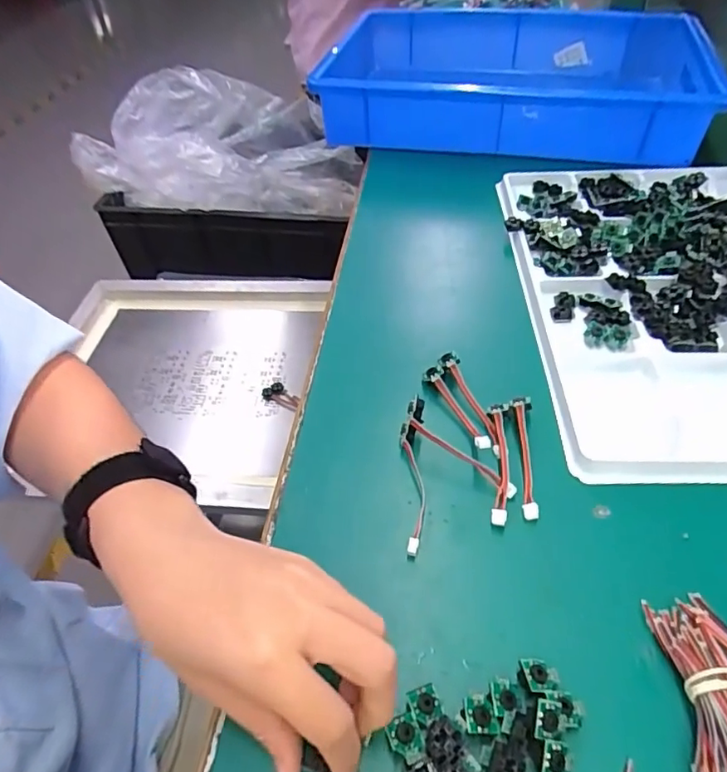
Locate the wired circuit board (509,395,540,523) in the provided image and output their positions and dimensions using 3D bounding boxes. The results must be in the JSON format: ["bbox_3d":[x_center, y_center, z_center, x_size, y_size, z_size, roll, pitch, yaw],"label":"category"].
[{"bbox_3d":[0.099,0.042,0.333,0.012,0.013,0.080,3,49,5],"label":"wired circuit board"}]

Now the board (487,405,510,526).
[{"bbox_3d":[0.083,0.044,0.332,0.013,0.008,0.082,5,49,7],"label":"board"}]

